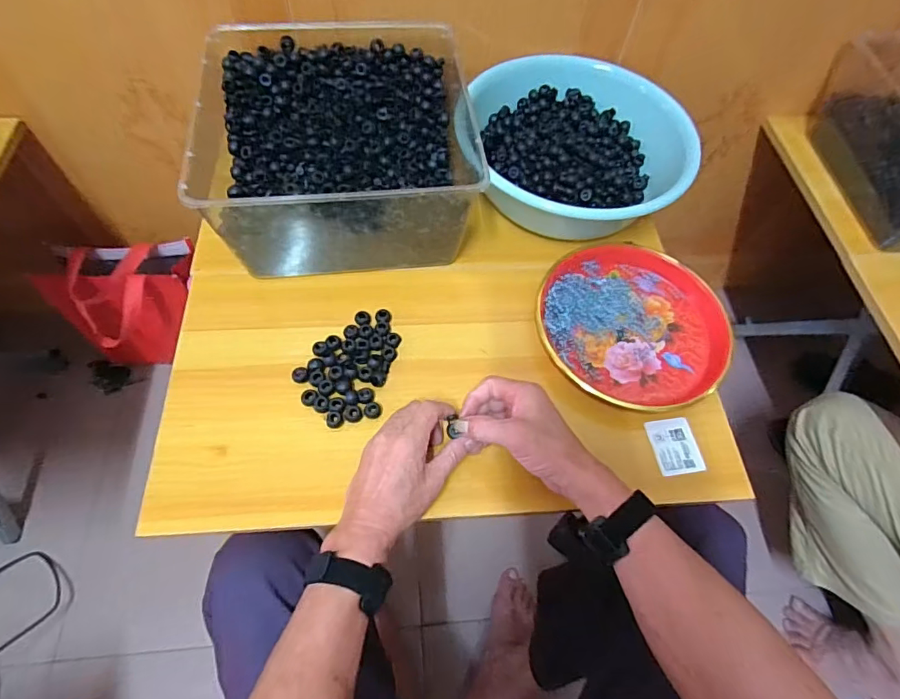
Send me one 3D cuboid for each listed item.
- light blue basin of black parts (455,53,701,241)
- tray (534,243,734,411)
[{"bbox_3d":[0.167,-0.279,0.667,0.291,0.121,0.236,13,61,3],"label":"light blue basin of black parts"},{"bbox_3d":[0.209,-0.030,0.583,0.210,0.031,0.210,-17,63,-12],"label":"tray"}]

